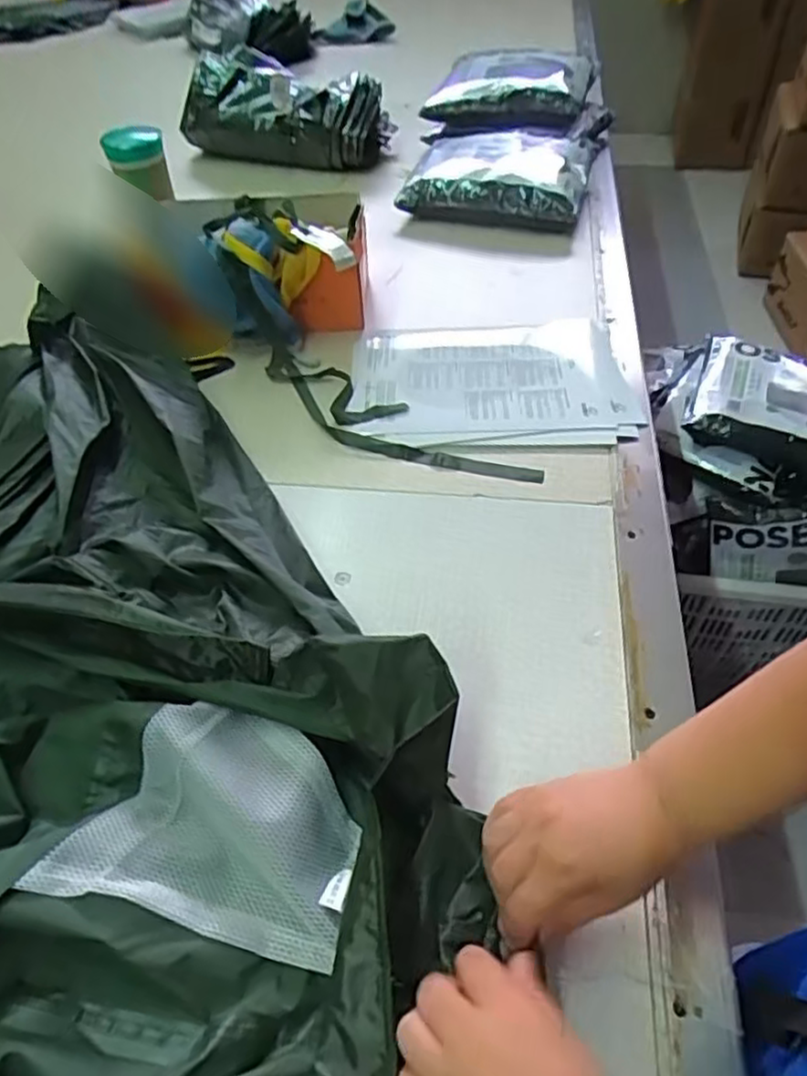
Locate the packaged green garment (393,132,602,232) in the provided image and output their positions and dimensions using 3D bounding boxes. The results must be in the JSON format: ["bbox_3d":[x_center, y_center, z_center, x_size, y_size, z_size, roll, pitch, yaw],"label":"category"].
[{"bbox_3d":[0.156,-0.578,1.098,0.277,0.064,0.267,7,50,12],"label":"packaged green garment"}]

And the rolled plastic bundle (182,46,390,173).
[{"bbox_3d":[-0.206,-0.748,1.187,0.349,0.135,0.136,17,53,20],"label":"rolled plastic bundle"}]

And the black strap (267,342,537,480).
[{"bbox_3d":[-0.029,-0.126,0.751,0.360,0.025,0.088,28,57,27],"label":"black strap"}]

